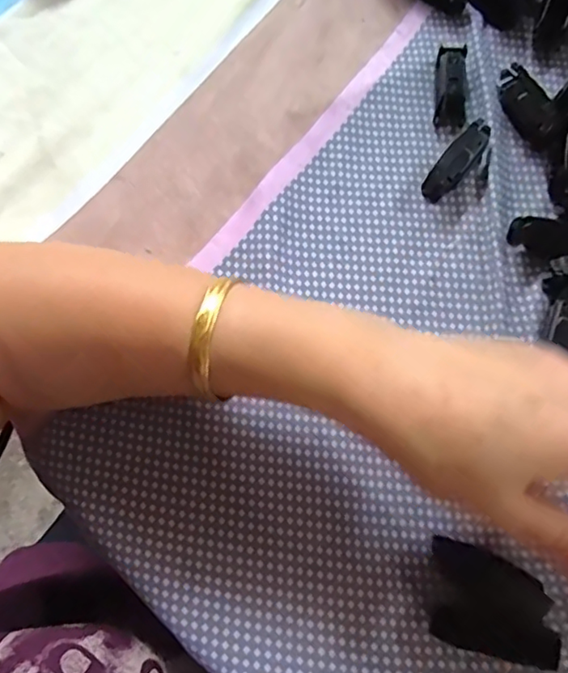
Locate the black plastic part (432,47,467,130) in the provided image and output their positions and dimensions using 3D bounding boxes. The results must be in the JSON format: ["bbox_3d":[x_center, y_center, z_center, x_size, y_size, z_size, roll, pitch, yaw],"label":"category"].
[{"bbox_3d":[0.097,-0.145,0.325,0.018,0.015,0.045,0,87,2],"label":"black plastic part"}]

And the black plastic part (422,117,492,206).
[{"bbox_3d":[0.097,-0.098,0.312,0.014,0.018,0.047,41,80,12],"label":"black plastic part"}]

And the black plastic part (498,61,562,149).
[{"bbox_3d":[0.138,-0.130,0.319,0.018,0.016,0.048,-26,76,-5],"label":"black plastic part"}]

